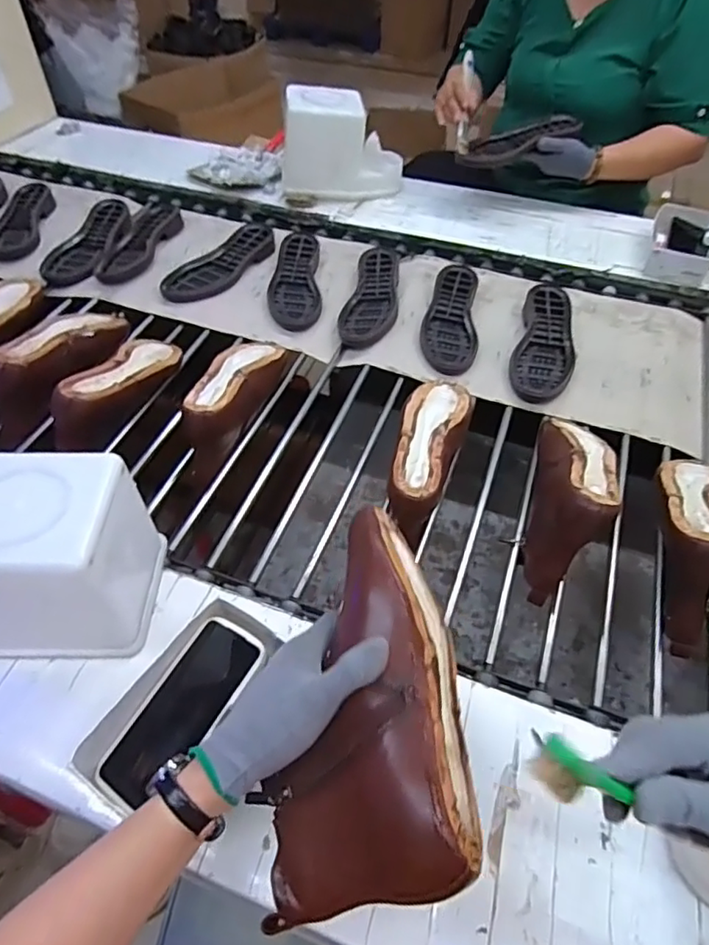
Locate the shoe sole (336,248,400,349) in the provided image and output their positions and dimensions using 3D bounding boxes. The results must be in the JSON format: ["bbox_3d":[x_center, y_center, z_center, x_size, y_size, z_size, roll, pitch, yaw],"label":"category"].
[{"bbox_3d":[0.035,-0.314,1.009,0.090,0.029,0.247,9,51,8],"label":"shoe sole"}]

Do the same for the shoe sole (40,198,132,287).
[{"bbox_3d":[-0.518,-0.451,1.123,0.109,0.031,0.264,11,51,10],"label":"shoe sole"}]

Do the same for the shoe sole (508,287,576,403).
[{"bbox_3d":[0.311,-0.213,0.935,0.092,0.033,0.262,14,52,12],"label":"shoe sole"}]

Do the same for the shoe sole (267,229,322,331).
[{"bbox_3d":[-0.109,-0.356,1.050,0.091,0.027,0.254,-3,50,-2],"label":"shoe sole"}]

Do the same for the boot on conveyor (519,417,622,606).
[{"bbox_3d":[0.263,0.019,0.690,0.083,0.126,0.258,12,52,10],"label":"boot on conveyor"}]

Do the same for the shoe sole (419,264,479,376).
[{"bbox_3d":[0.162,-0.267,0.981,0.091,0.026,0.256,5,51,4],"label":"shoe sole"}]

